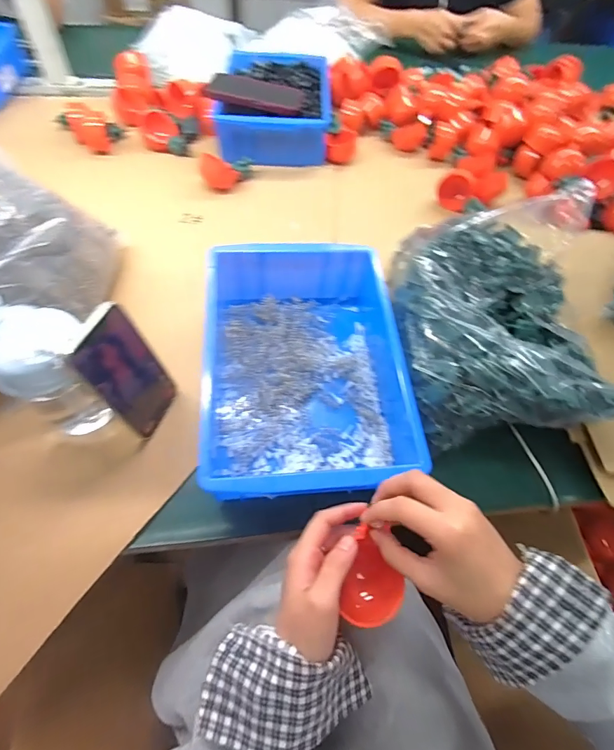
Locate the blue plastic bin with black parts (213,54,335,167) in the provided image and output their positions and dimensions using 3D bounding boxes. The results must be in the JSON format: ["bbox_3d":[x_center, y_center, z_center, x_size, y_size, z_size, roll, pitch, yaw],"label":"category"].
[{"bbox_3d":[-0.064,-0.531,0.780,0.202,0.073,0.306,1,58,-4],"label":"blue plastic bin with black parts"}]

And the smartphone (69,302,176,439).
[{"bbox_3d":[-0.173,0.001,0.391,0.007,0.138,0.069,14,58,19],"label":"smartphone"}]

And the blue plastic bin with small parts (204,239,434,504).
[{"bbox_3d":[-0.006,-0.010,0.447,0.204,0.084,0.289,-3,58,-6],"label":"blue plastic bin with small parts"}]

